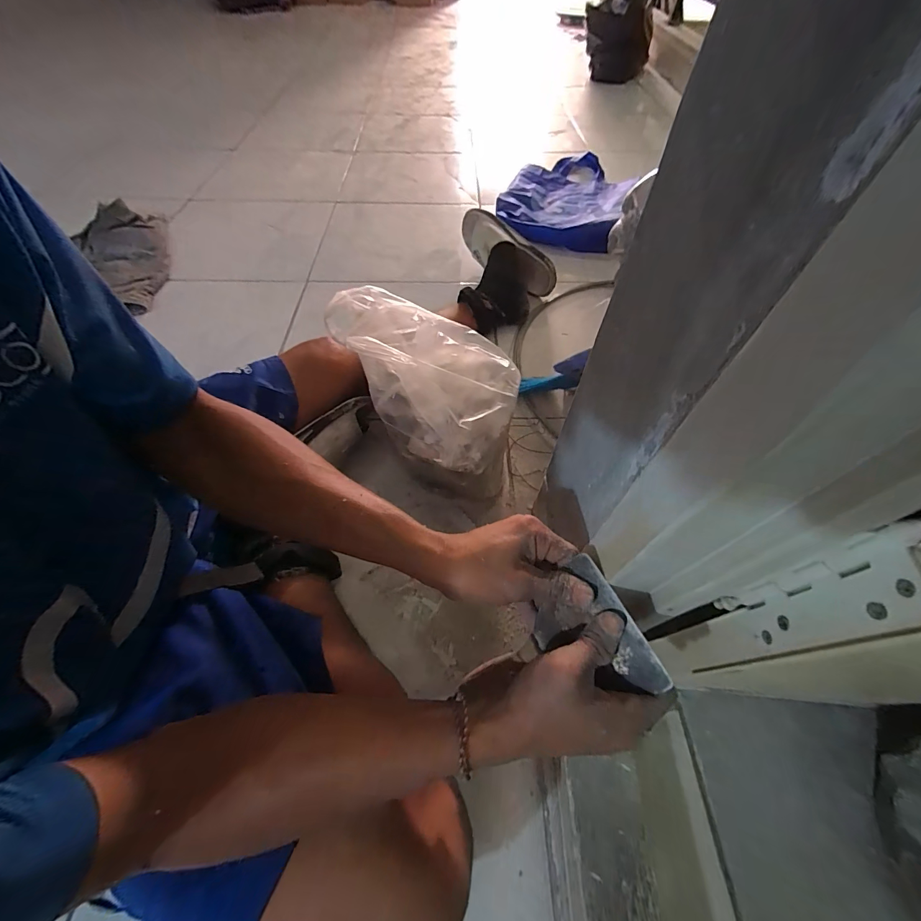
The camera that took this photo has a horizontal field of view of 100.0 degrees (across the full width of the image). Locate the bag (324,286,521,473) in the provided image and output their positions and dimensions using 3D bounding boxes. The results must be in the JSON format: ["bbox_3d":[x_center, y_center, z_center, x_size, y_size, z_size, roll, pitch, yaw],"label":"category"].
[{"bbox_3d":[-0.045,-0.125,0.493,0.258,0.087,0.200,29,60,17],"label":"bag"}]

